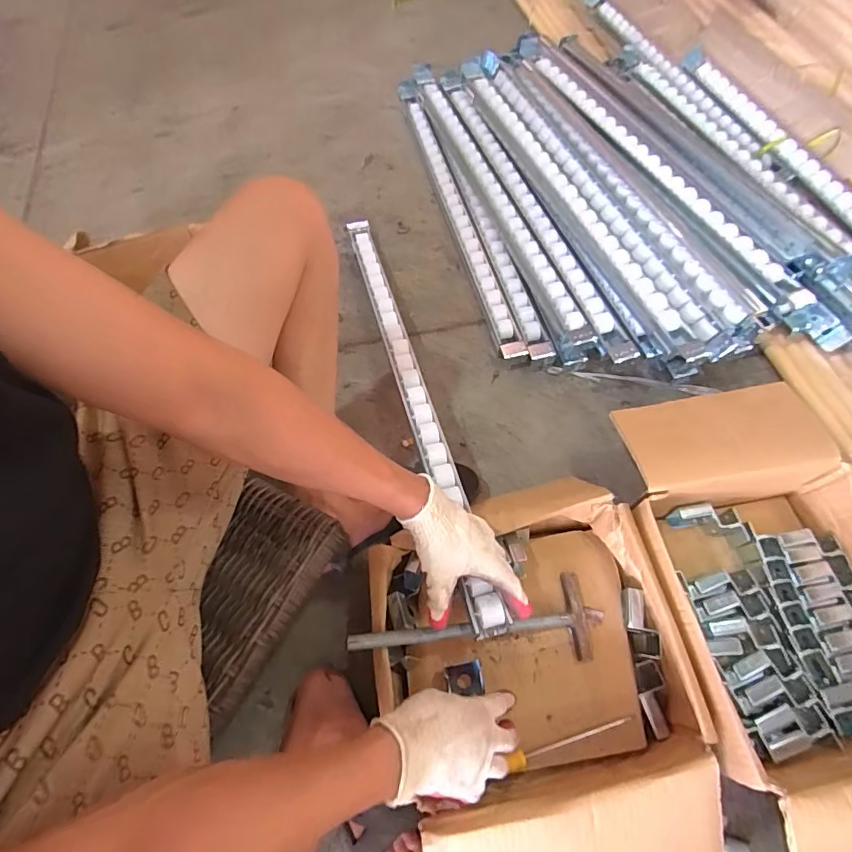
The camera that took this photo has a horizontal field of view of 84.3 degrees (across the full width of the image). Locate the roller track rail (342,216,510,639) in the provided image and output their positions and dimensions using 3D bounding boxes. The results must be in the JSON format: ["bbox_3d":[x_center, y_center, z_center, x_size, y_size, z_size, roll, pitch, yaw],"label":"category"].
[{"bbox_3d":[-0.035,-0.101,0.765,0.038,0.035,0.848,-14,55,-6],"label":"roller track rail"}]

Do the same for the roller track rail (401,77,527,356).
[{"bbox_3d":[0.053,-0.506,1.036,0.048,0.041,0.906,-13,63,-5],"label":"roller track rail"}]

